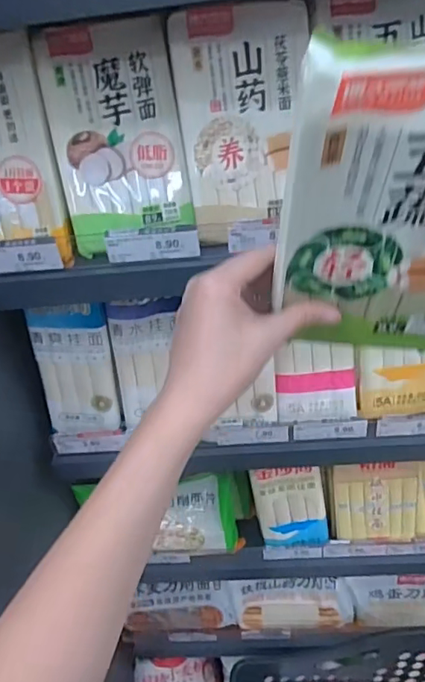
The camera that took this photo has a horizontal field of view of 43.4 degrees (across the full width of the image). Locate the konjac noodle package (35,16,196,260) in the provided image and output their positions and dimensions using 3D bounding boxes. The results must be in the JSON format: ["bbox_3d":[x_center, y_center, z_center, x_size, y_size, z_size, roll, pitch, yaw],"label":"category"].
[{"bbox_3d":[-0.101,-0.220,0.578,0.137,0.227,0.034,-9,13,-2],"label":"konjac noodle package"}]

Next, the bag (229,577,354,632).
[{"bbox_3d":[0.166,0.542,1.127,0.238,0.125,0.060,-3,13,6],"label":"bag"}]

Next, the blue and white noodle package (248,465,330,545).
[{"bbox_3d":[0.132,0.277,0.890,0.118,0.186,0.027,-7,37,1],"label":"blue and white noodle package"}]

